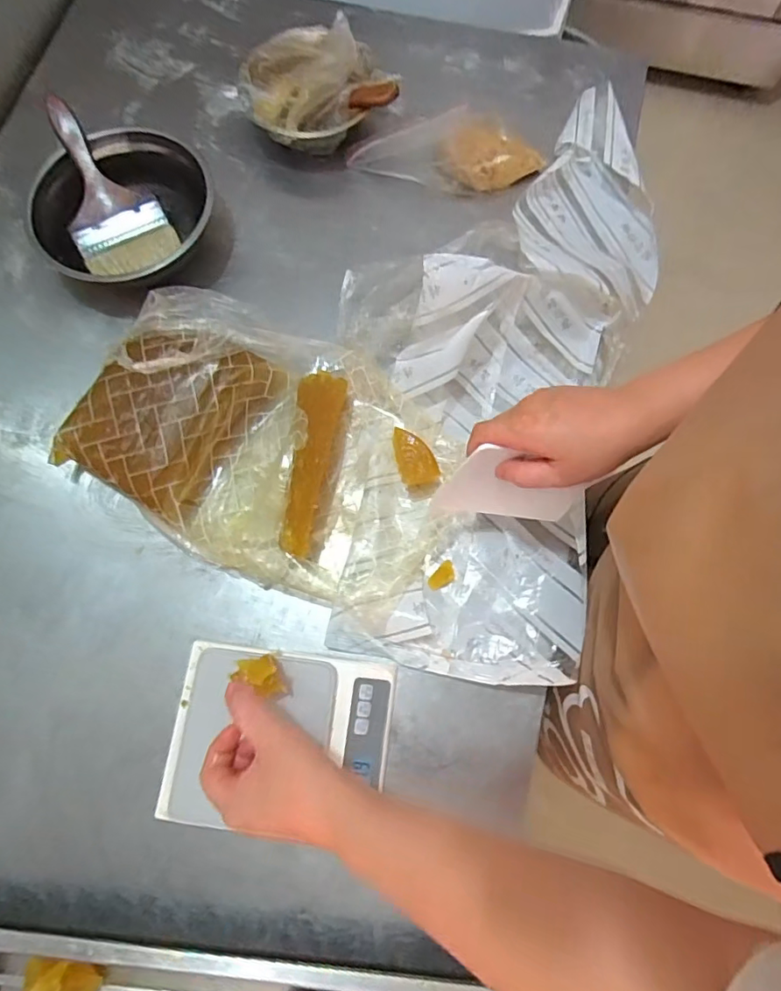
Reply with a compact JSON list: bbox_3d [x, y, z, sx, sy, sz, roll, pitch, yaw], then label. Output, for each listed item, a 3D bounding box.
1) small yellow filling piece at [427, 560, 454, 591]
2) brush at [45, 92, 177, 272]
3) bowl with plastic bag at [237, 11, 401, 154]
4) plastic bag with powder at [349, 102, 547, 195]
[{"bbox_3d":[0.051,0.080,0.523,0.018,0.004,0.032,40,84,26],"label":"small yellow filling piece"},{"bbox_3d":[-0.326,-0.348,0.603,0.101,0.018,0.188,-26,97,-10],"label":"brush"},{"bbox_3d":[-0.091,-0.495,0.643,0.172,0.088,0.164,0,74,1],"label":"bowl with plastic bag"},{"bbox_3d":[0.067,-0.402,0.630,0.222,0.065,0.060,-3,74,1],"label":"plastic bag with powder"}]

